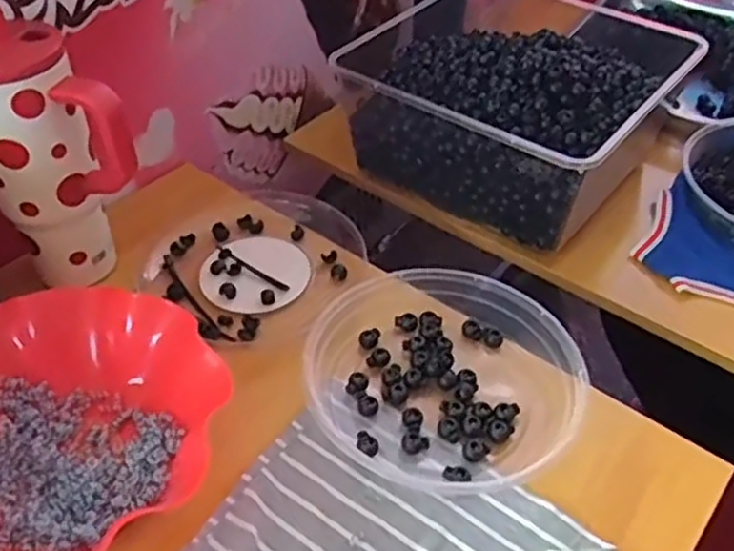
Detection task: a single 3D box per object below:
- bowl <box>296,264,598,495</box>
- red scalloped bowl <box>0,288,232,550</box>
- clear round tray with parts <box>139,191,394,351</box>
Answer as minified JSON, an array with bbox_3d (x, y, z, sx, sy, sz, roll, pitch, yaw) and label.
[{"bbox_3d":[0.060,0.074,0.554,0.202,0.041,0.181,22,47,20],"label":"bowl"},{"bbox_3d":[-0.216,0.103,0.498,0.224,0.057,0.203,-30,52,-29],"label":"red scalloped bowl"},{"bbox_3d":[-0.106,-0.019,0.669,0.185,0.029,0.180,1,43,-1],"label":"clear round tray with parts"}]

